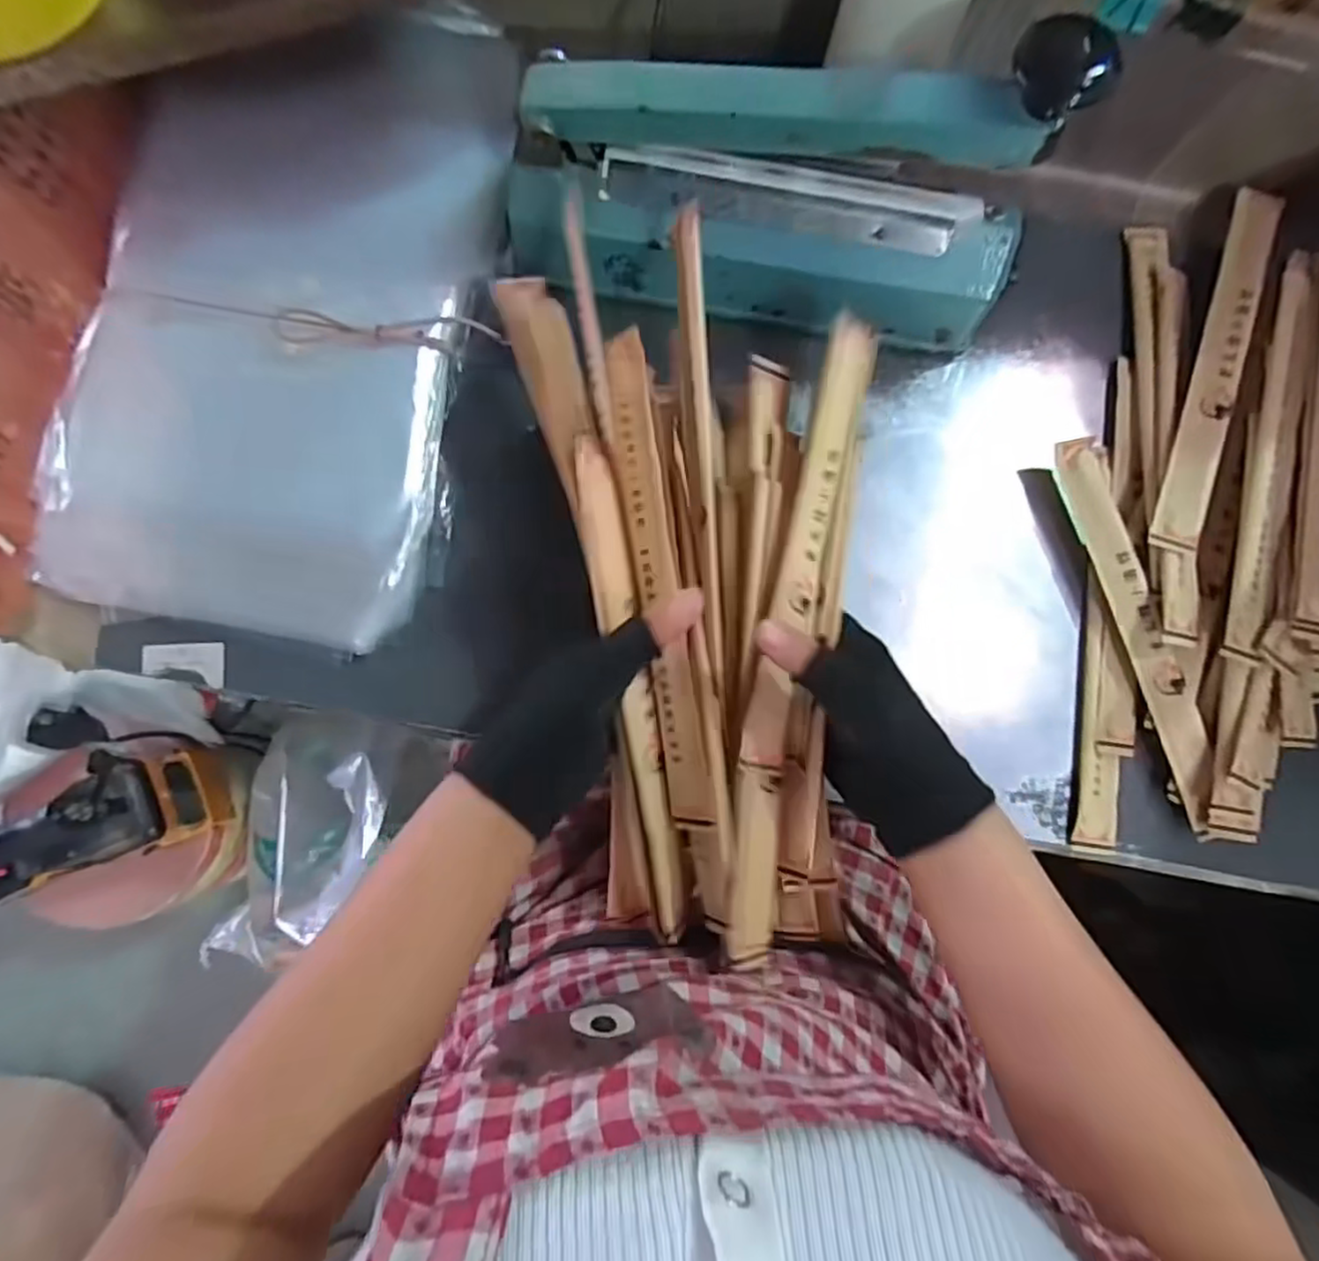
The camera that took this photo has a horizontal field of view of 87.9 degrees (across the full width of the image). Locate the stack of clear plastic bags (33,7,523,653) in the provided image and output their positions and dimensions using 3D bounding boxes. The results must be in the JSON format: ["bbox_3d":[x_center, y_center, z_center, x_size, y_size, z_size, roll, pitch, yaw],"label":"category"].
[{"bbox_3d":[-0.231,-0.206,0.430,0.227,0.051,0.412,11,82,-1],"label":"stack of clear plastic bags"}]

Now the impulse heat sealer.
[{"bbox_3d":[0.064,-0.242,0.384,0.302,0.165,0.070,3,82,-2],"label":"impulse heat sealer"}]

